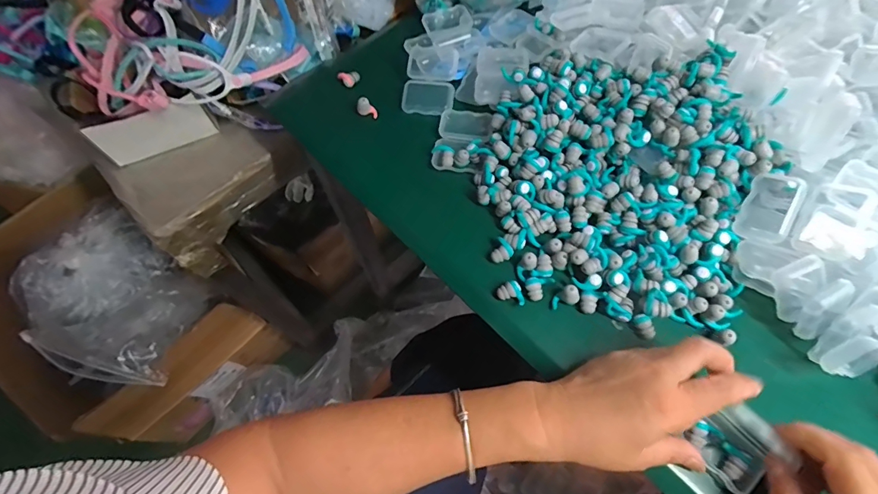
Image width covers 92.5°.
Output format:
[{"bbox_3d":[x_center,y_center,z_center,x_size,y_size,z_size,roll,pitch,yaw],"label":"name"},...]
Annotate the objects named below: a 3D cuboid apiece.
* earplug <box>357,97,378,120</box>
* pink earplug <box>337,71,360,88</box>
[{"bbox_3d":[-0.077,-0.149,0.448,0.021,0.018,0.011,13,65,9],"label":"earplug"},{"bbox_3d":[-0.100,-0.188,0.471,0.024,0.013,0.014,-19,64,-7],"label":"pink earplug"}]

